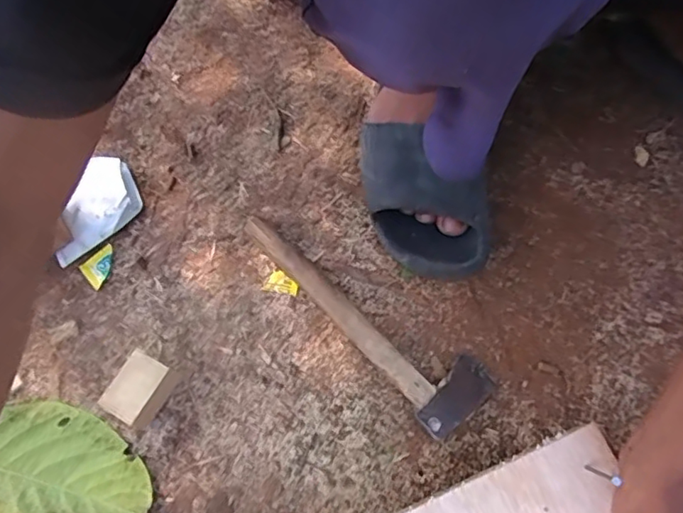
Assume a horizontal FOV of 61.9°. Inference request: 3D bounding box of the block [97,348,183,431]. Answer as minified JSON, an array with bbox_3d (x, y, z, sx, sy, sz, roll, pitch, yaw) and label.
[{"bbox_3d":[-0.172,0.115,0.491,0.041,0.040,0.055,30,74,13],"label":"block"}]

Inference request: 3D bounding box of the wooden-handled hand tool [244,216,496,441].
[{"bbox_3d":[0.023,0.044,0.513,0.072,0.031,0.254,-41,73,-12],"label":"wooden-handled hand tool"}]

